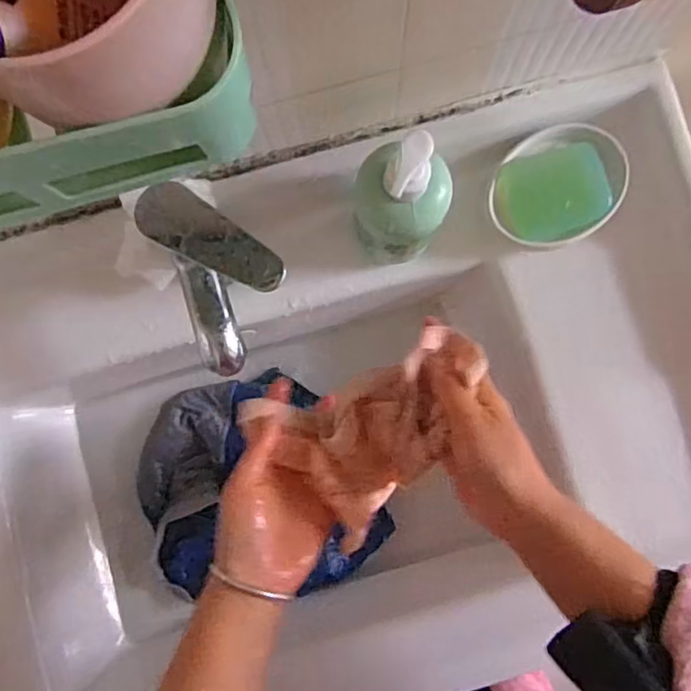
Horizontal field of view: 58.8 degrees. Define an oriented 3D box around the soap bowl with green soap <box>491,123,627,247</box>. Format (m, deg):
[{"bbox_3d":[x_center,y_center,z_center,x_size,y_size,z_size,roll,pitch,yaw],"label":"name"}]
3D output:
[{"bbox_3d":[0.180,-0.135,0.524,0.117,0.028,0.095,-37,84,-3],"label":"soap bowl with green soap"}]

